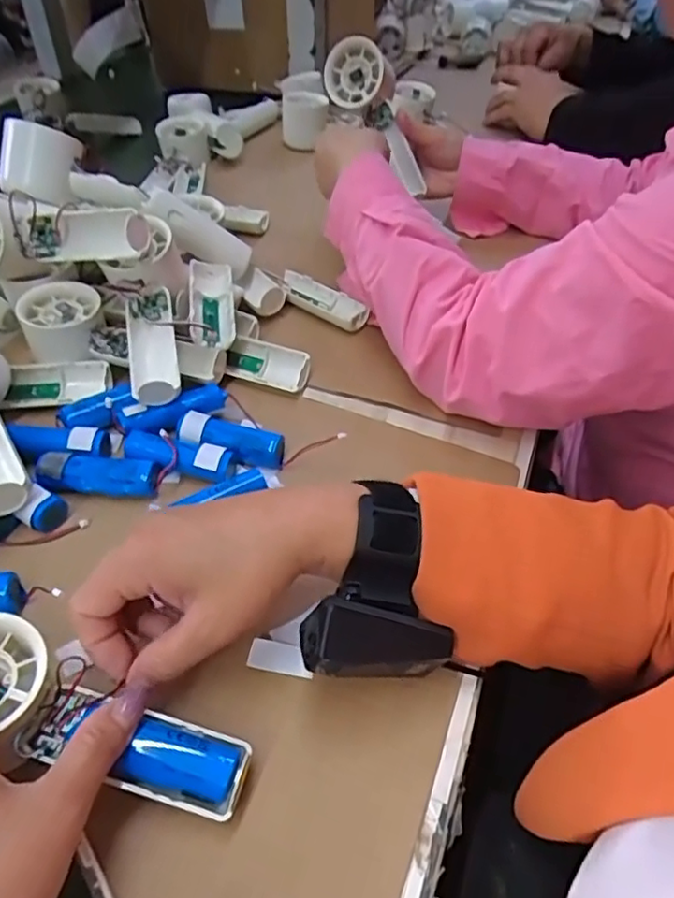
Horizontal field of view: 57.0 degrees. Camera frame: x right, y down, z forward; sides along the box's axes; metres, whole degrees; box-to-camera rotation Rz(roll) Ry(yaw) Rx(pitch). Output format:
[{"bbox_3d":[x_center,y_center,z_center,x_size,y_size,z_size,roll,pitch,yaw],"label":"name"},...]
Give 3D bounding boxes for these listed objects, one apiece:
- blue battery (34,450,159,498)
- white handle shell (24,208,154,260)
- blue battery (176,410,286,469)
[{"bbox_3d":[-0.152,0.015,0.396,0.072,0.021,0.023,4,44,0],"label":"blue battery"},{"bbox_3d":[-0.176,-0.151,0.438,0.095,0.028,0.023,6,45,21],"label":"white handle shell"},{"bbox_3d":[-0.073,-0.005,0.426,0.075,0.024,0.023,11,45,8],"label":"blue battery"}]

